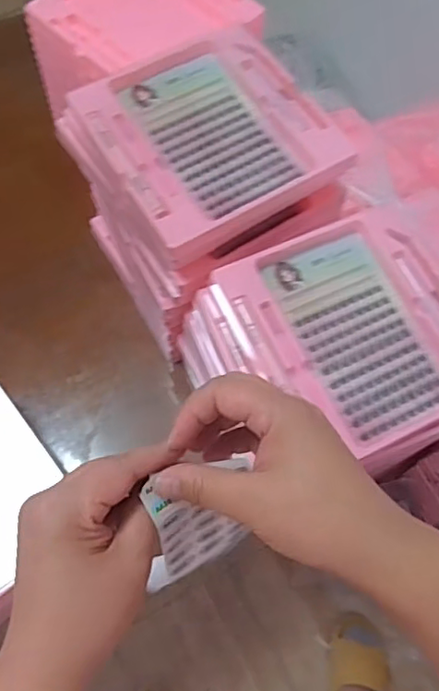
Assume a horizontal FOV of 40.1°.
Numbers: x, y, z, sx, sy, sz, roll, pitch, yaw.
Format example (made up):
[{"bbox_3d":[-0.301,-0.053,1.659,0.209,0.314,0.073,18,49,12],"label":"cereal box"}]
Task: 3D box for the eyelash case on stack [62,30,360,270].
[{"bbox_3d":[-0.010,-0.188,0.533,0.191,0.021,0.199,-29,69,-13],"label":"eyelash case on stack"}]

